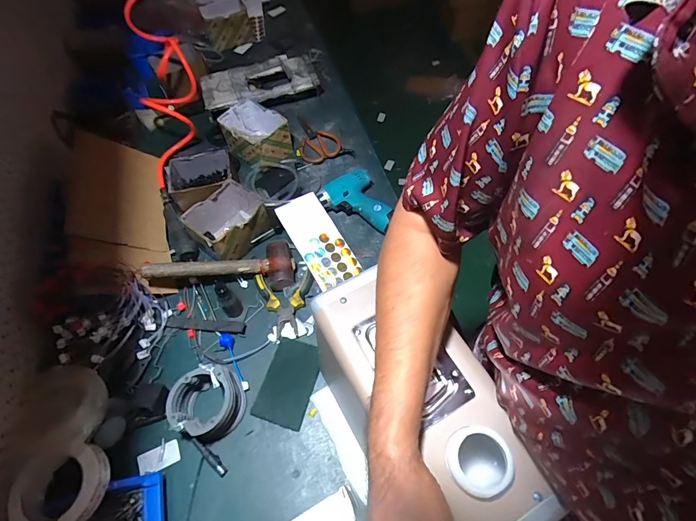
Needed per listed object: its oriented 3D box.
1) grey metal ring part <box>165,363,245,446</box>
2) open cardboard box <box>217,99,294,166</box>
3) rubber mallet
[{"bbox_3d":[-0.232,0.235,0.616,0.108,0.074,0.103,-39,65,-18],"label":"grey metal ring part"},{"bbox_3d":[-0.227,-0.312,0.936,0.146,0.105,0.161,-27,62,-12],"label":"open cardboard box"},{"bbox_3d":[-0.245,0.011,0.729,0.283,0.051,0.106,-3,58,-19],"label":"rubber mallet"}]

